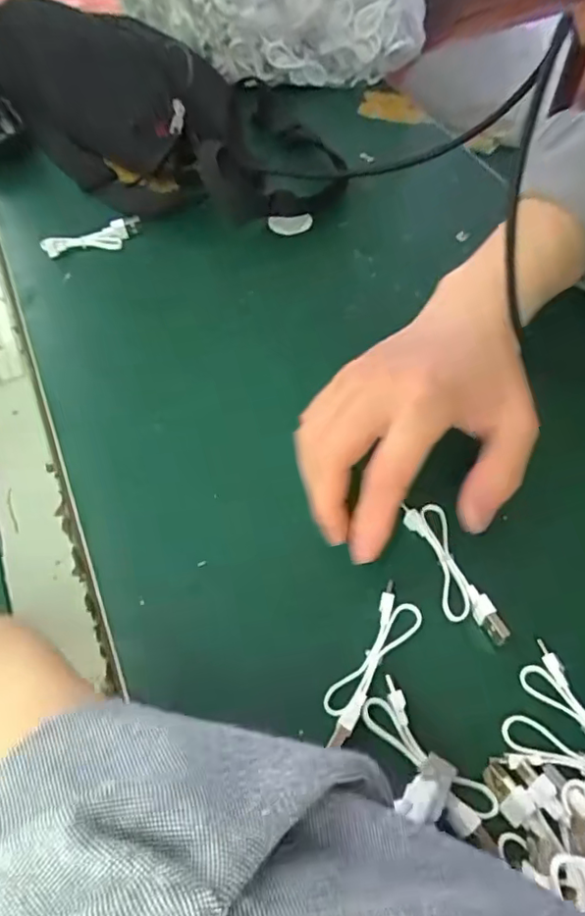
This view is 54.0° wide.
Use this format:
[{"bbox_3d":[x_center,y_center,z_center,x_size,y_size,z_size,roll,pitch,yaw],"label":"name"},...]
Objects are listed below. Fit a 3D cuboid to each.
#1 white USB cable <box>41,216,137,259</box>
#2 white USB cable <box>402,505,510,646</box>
[{"bbox_3d":[-0.153,-0.168,0.438,0.074,0.010,0.020,-10,58,-11],"label":"white USB cable"},{"bbox_3d":[0.079,0.057,0.289,0.021,0.016,0.078,-11,58,-12],"label":"white USB cable"}]

